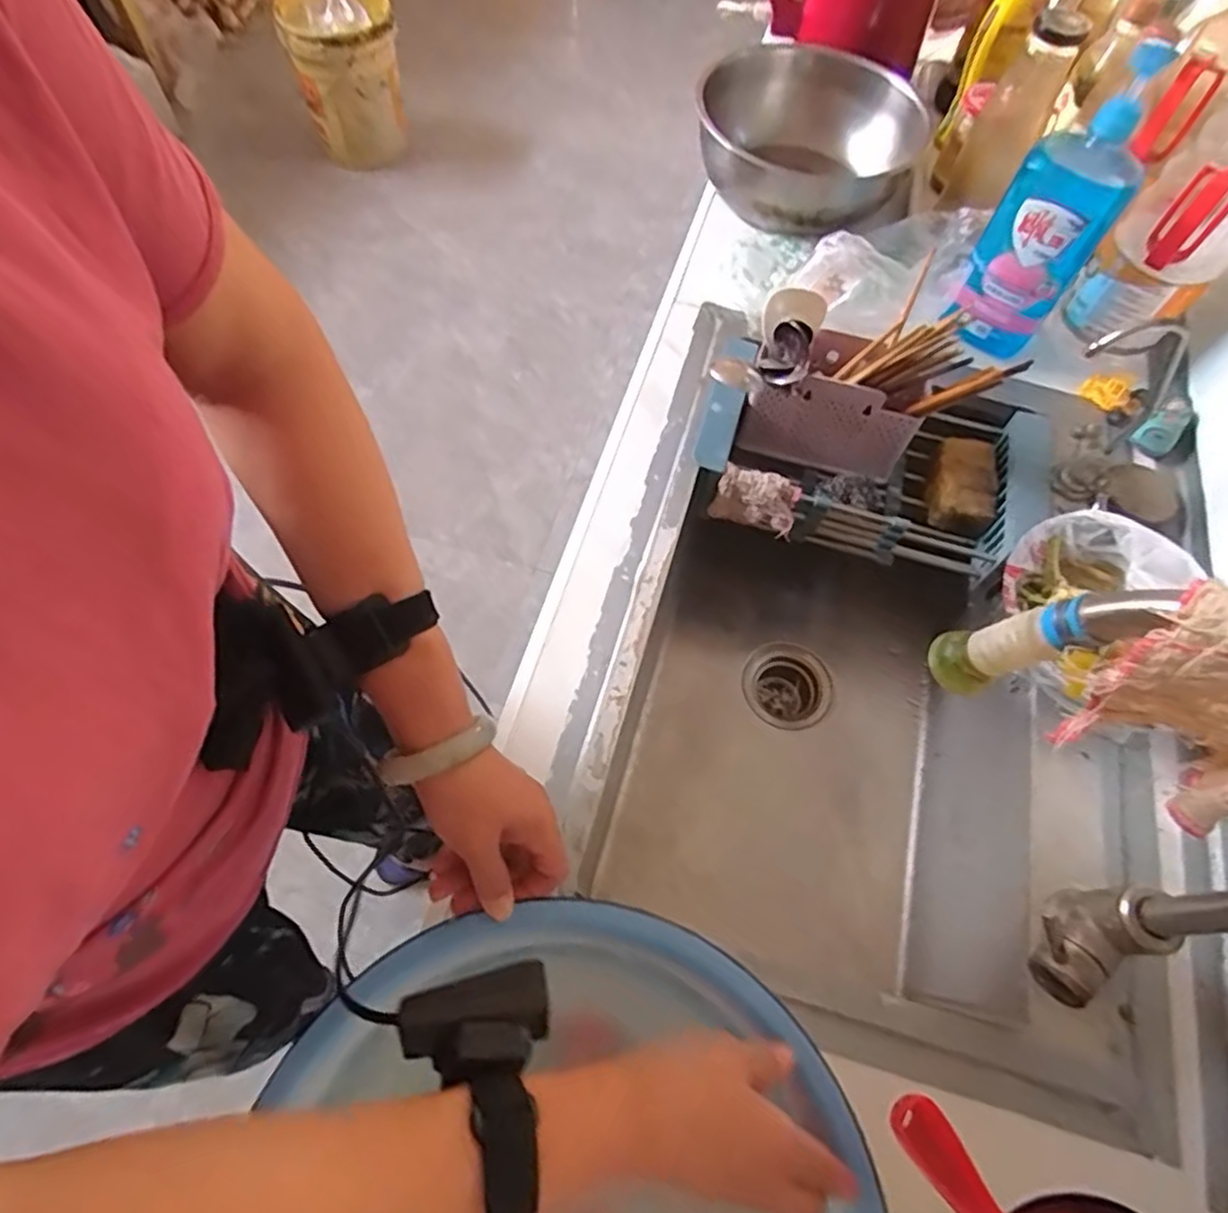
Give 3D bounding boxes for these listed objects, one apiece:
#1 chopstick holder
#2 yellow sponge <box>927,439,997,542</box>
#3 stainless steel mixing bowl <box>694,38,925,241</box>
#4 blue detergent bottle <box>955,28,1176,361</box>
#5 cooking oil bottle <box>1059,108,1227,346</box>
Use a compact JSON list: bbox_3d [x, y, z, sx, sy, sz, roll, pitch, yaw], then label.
[{"bbox_3d":[0.248,-0.232,0.815,0.179,0.132,0.094,13,64,3],"label":"chopstick holder"},{"bbox_3d":[0.402,-0.139,0.821,0.061,0.034,0.117,15,64,4],"label":"yellow sponge"},{"bbox_3d":[0.242,-0.607,0.955,0.277,0.124,0.304,1,64,-3],"label":"stainless steel mixing bowl"},{"bbox_3d":[0.449,-0.396,0.730,0.108,0.293,0.072,35,67,13],"label":"blue detergent bottle"},{"bbox_3d":[0.593,-0.400,0.732,0.092,0.270,0.110,-40,72,-20],"label":"cooking oil bottle"}]

